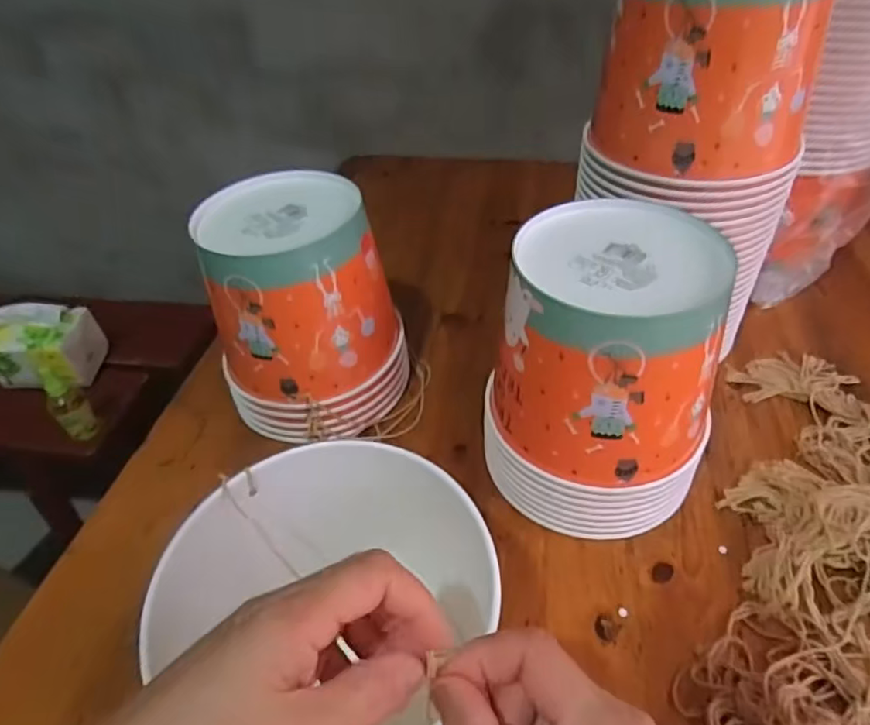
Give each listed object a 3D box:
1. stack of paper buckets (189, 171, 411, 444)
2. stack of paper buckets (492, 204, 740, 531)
[{"bbox_3d":[-0.106,-0.040,0.493,0.153,0.174,0.130,-9,43,-4],"label":"stack of paper buckets"},{"bbox_3d":[0.118,0.010,0.414,0.143,0.186,0.140,12,45,18],"label":"stack of paper buckets"}]

